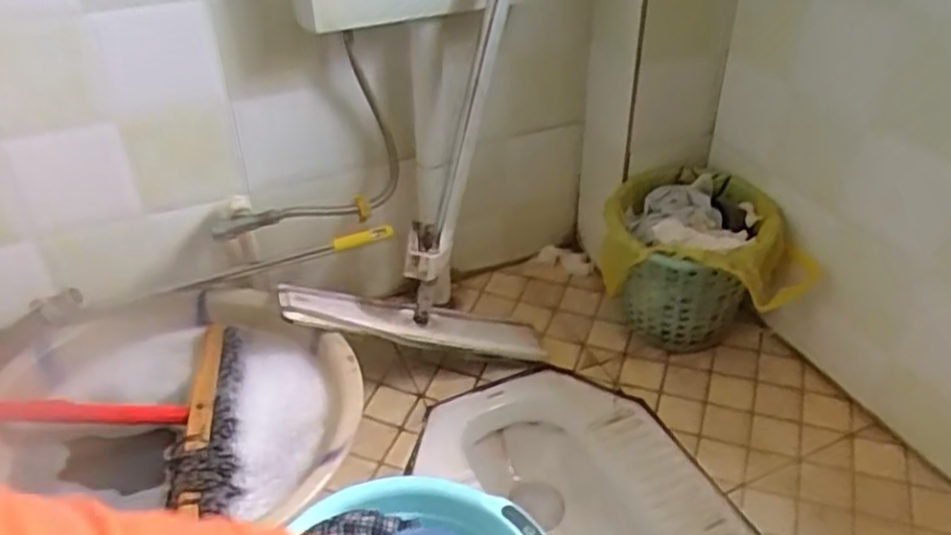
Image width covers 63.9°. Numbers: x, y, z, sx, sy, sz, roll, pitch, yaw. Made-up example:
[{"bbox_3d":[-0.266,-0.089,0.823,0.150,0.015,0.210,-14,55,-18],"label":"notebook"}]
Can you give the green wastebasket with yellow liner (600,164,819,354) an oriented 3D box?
[{"bbox_3d":[0.383,-0.002,1.303,0.333,0.245,0.240,13,39,15],"label":"green wastebasket with yellow liner"}]

